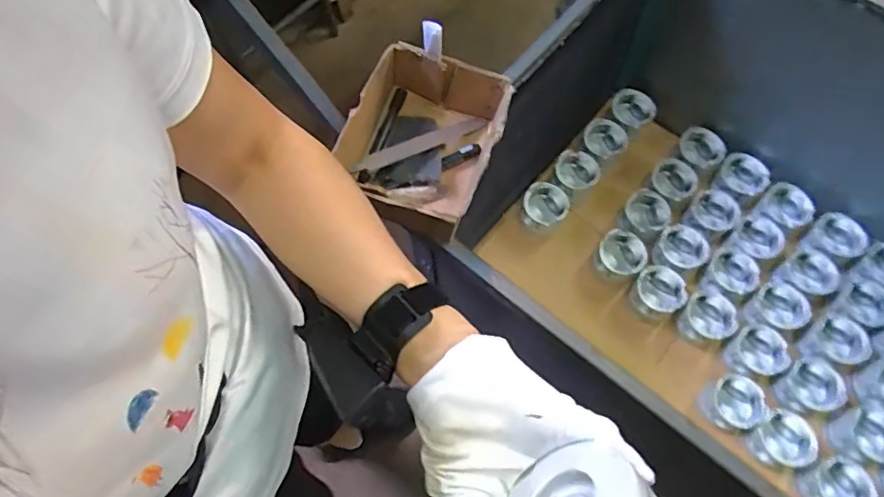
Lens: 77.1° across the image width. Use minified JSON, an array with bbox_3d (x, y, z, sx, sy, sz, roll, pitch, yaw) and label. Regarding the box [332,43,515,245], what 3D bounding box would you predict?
[{"bbox_3d":[-0.020,-0.129,0.685,0.162,0.107,0.201,22,70,10],"label":"box"}]

